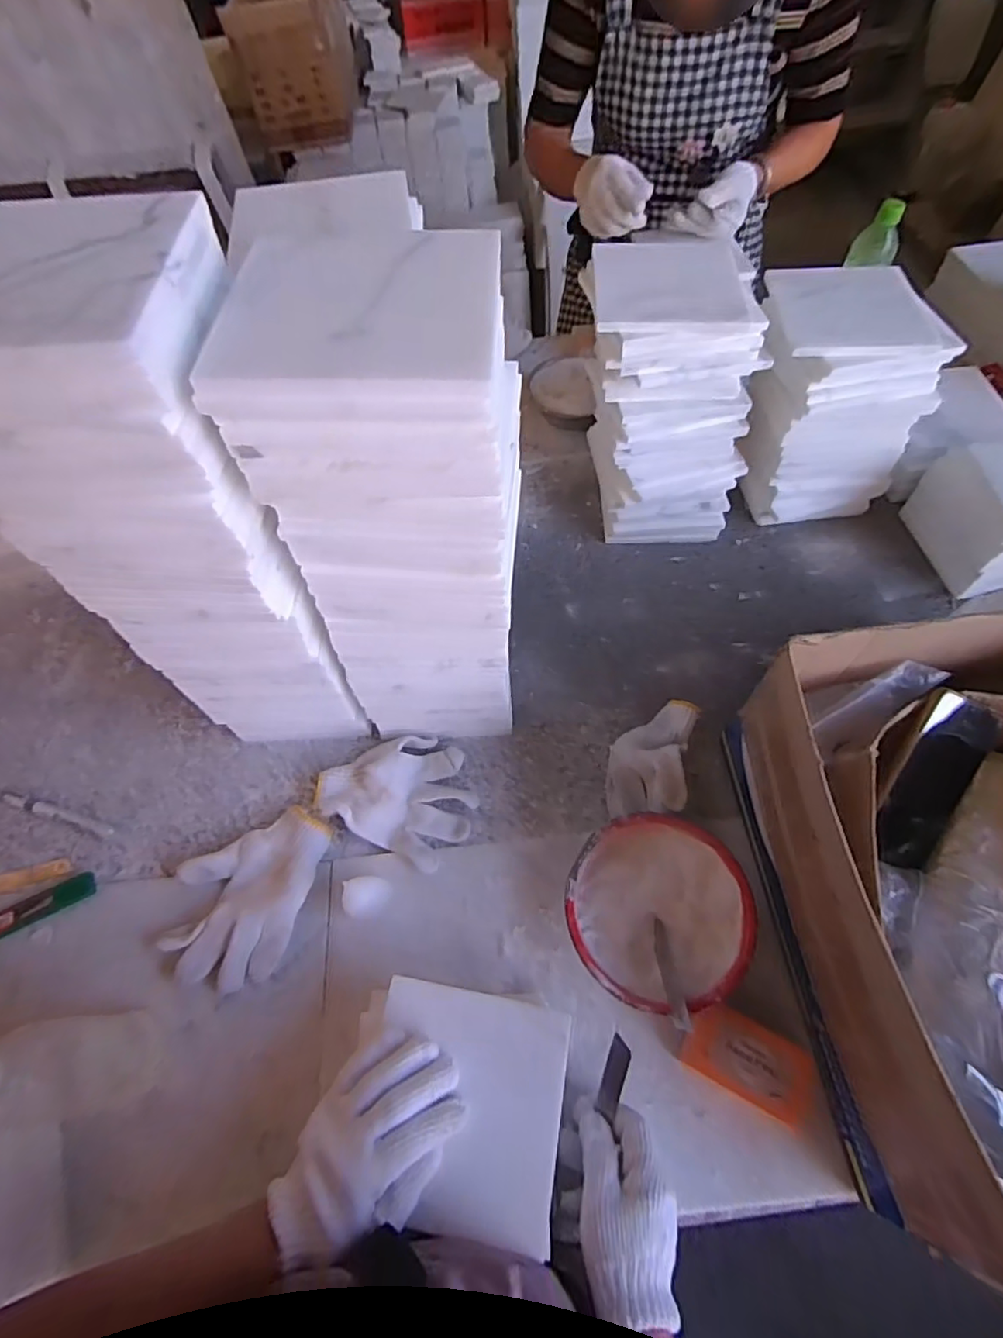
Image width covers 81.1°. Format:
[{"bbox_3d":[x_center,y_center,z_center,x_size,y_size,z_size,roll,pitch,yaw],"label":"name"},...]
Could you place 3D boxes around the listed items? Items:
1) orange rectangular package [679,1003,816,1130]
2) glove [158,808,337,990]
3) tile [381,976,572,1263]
[{"bbox_3d":[0.211,0.331,0.495,0.103,0.024,0.056,24,66,16],"label":"orange rectangular package"},{"bbox_3d":[-0.254,0.218,0.578,0.118,0.030,0.168,14,64,12],"label":"glove"},{"bbox_3d":[-0.028,0.331,0.444,0.147,0.013,0.147,8,65,6],"label":"tile"}]

